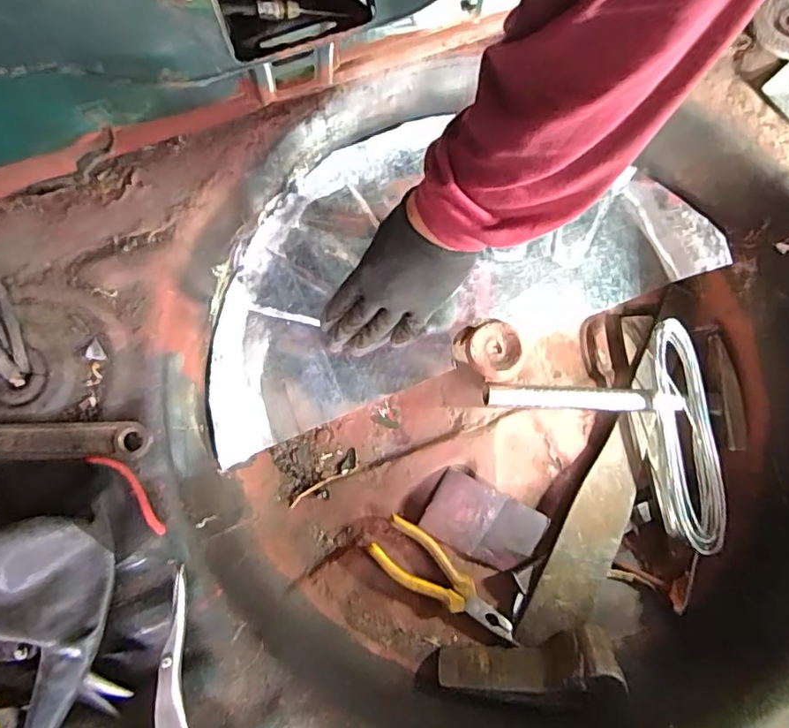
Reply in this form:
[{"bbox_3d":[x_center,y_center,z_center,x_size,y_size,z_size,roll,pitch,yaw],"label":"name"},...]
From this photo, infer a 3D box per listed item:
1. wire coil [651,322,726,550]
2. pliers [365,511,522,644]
[{"bbox_3d":[0.288,0.069,0.536,0.048,0.028,0.220,-5,76,-1],"label":"wire coil"},{"bbox_3d":[0.050,0.212,0.522,0.156,0.011,0.047,37,79,8],"label":"pliers"}]

